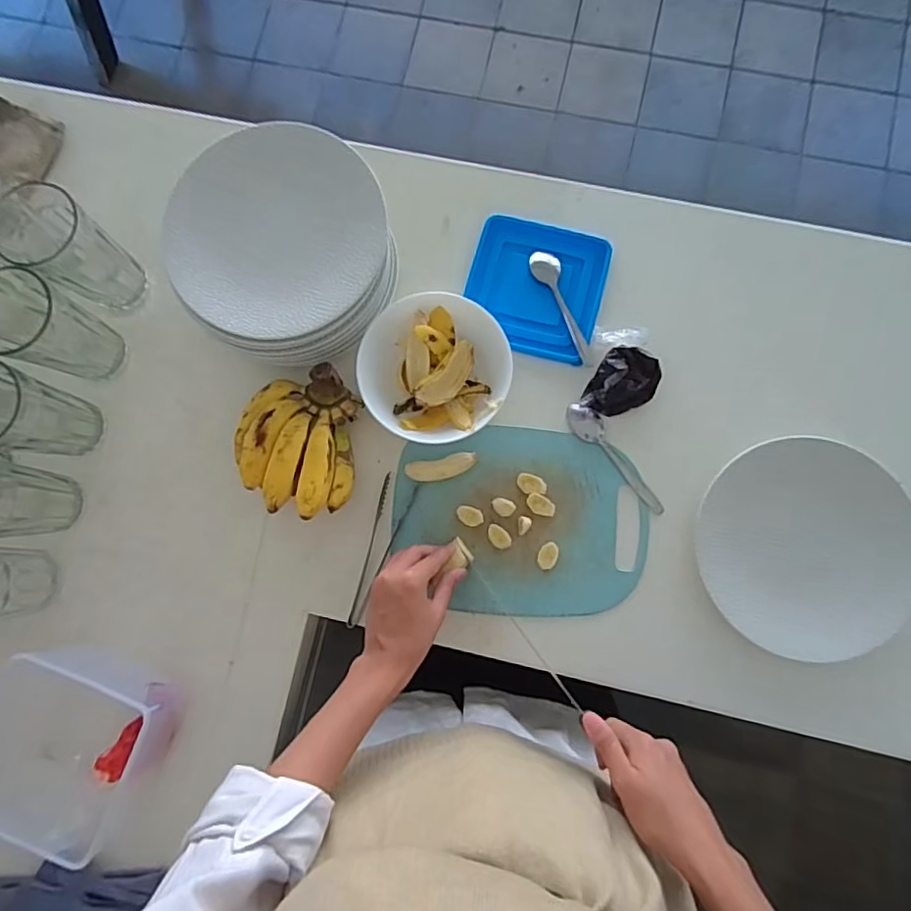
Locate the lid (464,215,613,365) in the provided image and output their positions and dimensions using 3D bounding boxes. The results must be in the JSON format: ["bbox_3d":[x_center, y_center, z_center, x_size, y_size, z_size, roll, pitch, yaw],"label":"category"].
[{"bbox_3d":[0.083,-0.174,0.589,0.135,0.013,0.141,13,84,5],"label":"lid"}]

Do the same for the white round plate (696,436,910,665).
[{"bbox_3d":[0.329,0.087,0.530,0.185,0.017,0.199,0,83,3],"label":"white round plate"}]

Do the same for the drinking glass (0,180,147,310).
[{"bbox_3d":[-0.377,-0.203,0.556,0.090,0.117,0.072,38,87,7],"label":"drinking glass"}]

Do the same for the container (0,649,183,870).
[{"bbox_3d":[-0.333,0.252,0.499,0.129,0.081,0.138,20,85,5],"label":"container"}]

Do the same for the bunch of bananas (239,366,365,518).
[{"bbox_3d":[-0.152,-0.013,0.547,0.110,0.062,0.133,5,84,4],"label":"bunch of bananas"}]

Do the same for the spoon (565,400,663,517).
[{"bbox_3d":[0.162,0.000,0.567,0.027,0.008,0.135,-41,83,-2],"label":"spoon"}]

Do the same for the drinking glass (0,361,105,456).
[{"bbox_3d":[-0.404,-0.040,0.531,0.078,0.131,0.073,14,84,5],"label":"drinking glass"}]

